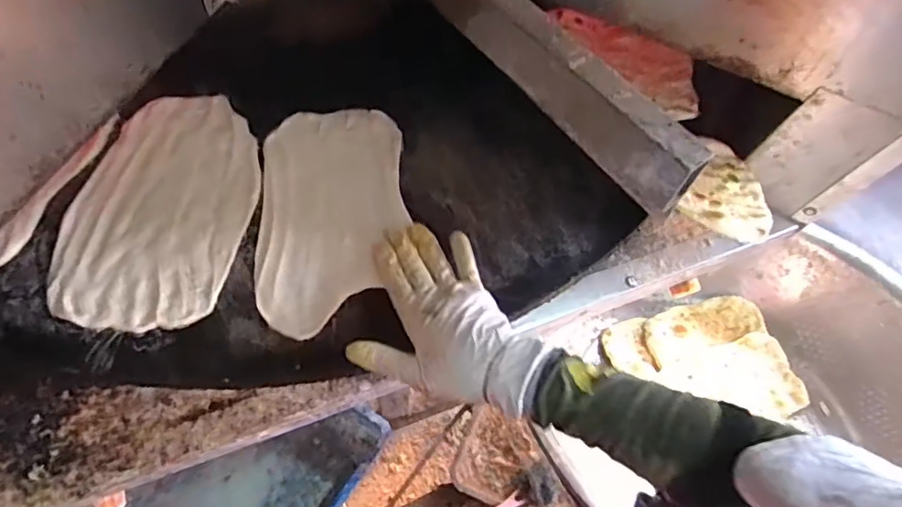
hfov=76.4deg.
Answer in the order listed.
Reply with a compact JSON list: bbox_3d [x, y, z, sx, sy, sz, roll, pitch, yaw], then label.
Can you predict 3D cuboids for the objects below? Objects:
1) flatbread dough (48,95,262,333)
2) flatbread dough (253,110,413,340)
[{"bbox_3d":[-0.262,-0.045,0.530,0.150,0.004,0.238,11,64,-3],"label":"flatbread dough"},{"bbox_3d":[-0.113,-0.040,0.548,0.130,0.009,0.235,-1,65,-8],"label":"flatbread dough"}]

